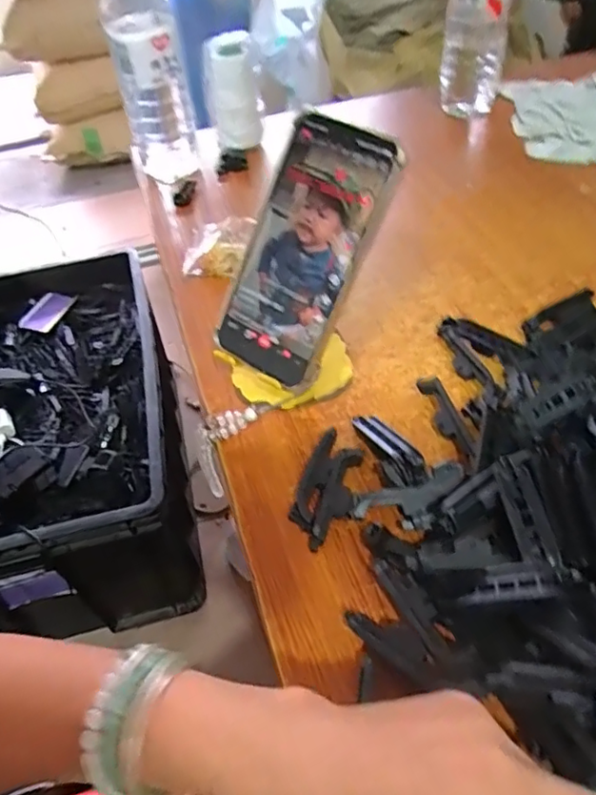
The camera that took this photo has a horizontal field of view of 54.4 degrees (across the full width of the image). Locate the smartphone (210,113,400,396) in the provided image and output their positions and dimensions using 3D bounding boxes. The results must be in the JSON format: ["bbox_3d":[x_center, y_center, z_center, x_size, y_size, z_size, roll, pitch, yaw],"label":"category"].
[{"bbox_3d":[0.001,-0.094,0.381,0.082,0.165,0.017,33,19,30],"label":"smartphone"}]

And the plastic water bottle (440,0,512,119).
[{"bbox_3d":[0.209,-0.449,0.667,0.070,0.222,0.067,8,49,12],"label":"plastic water bottle"}]

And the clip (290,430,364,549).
[{"bbox_3d":[0.018,0.057,0.366,0.034,0.016,0.081,10,50,14],"label":"clip"}]

